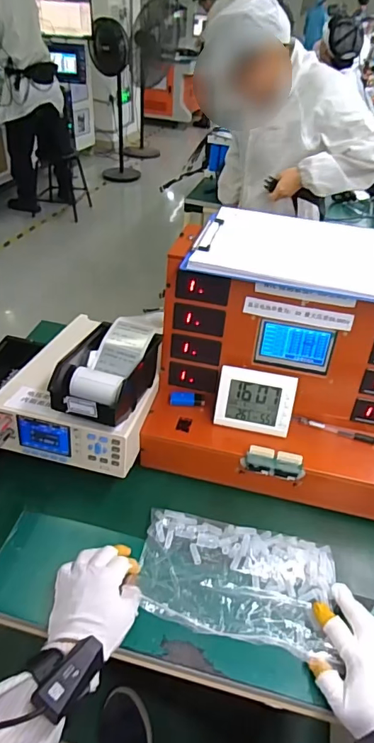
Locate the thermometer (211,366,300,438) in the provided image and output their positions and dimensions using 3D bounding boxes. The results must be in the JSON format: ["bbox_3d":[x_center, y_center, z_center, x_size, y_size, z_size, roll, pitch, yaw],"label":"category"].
[{"bbox_3d":[0.101,0.044,0.686,0.111,0.091,0.020,10,12,9],"label":"thermometer"}]

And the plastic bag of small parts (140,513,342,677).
[{"bbox_3d":[0.059,0.266,0.594,0.244,0.040,0.151,12,40,10],"label":"plastic bag of small parts"}]

